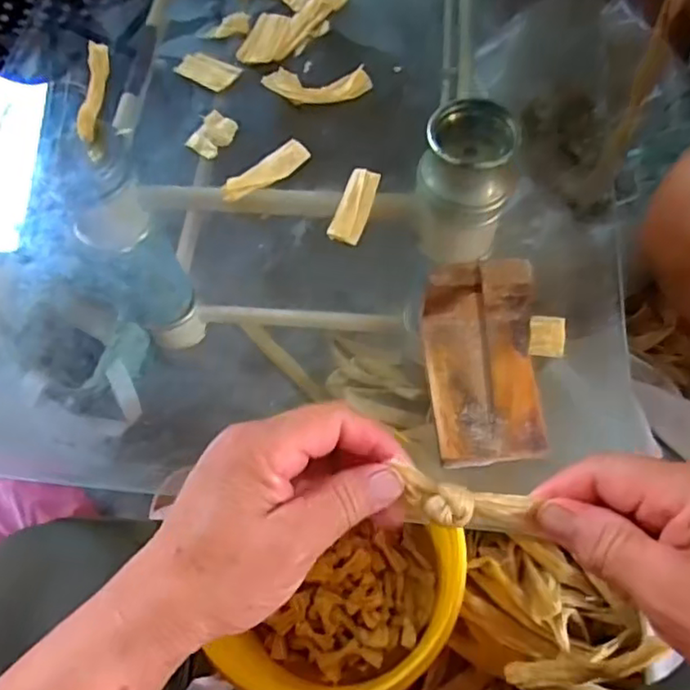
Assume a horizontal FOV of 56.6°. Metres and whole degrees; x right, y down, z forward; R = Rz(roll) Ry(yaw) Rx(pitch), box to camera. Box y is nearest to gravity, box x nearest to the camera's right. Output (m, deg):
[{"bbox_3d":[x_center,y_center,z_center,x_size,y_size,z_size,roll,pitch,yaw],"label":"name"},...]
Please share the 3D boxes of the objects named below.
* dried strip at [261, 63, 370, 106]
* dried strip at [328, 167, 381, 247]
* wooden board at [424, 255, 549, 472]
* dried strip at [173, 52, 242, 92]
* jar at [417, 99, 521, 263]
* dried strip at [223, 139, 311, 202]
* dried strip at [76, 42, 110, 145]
[{"bbox_3d":[-0.023,-0.205,0.507,0.084,0.010,0.038,5,64,6],"label":"dried strip"},{"bbox_3d":[0.007,-0.099,0.458,0.023,0.007,0.063,13,65,10],"label":"dried strip"},{"bbox_3d":[0.082,0.010,0.368,0.064,0.048,0.104,-4,64,2],"label":"wooden board"},{"bbox_3d":[-0.114,-0.226,0.528,0.053,0.004,0.027,27,69,16],"label":"dried strip"},{"bbox_3d":[0.101,-0.133,0.544,0.073,0.130,0.067,-1,64,3],"label":"jar"},{"bbox_3d":[-0.057,-0.127,0.473,0.074,0.004,0.020,-40,95,-22],"label":"dried strip"},{"bbox_3d":[-0.201,-0.206,0.516,0.018,0.014,0.099,-4,64,2],"label":"dried strip"}]

